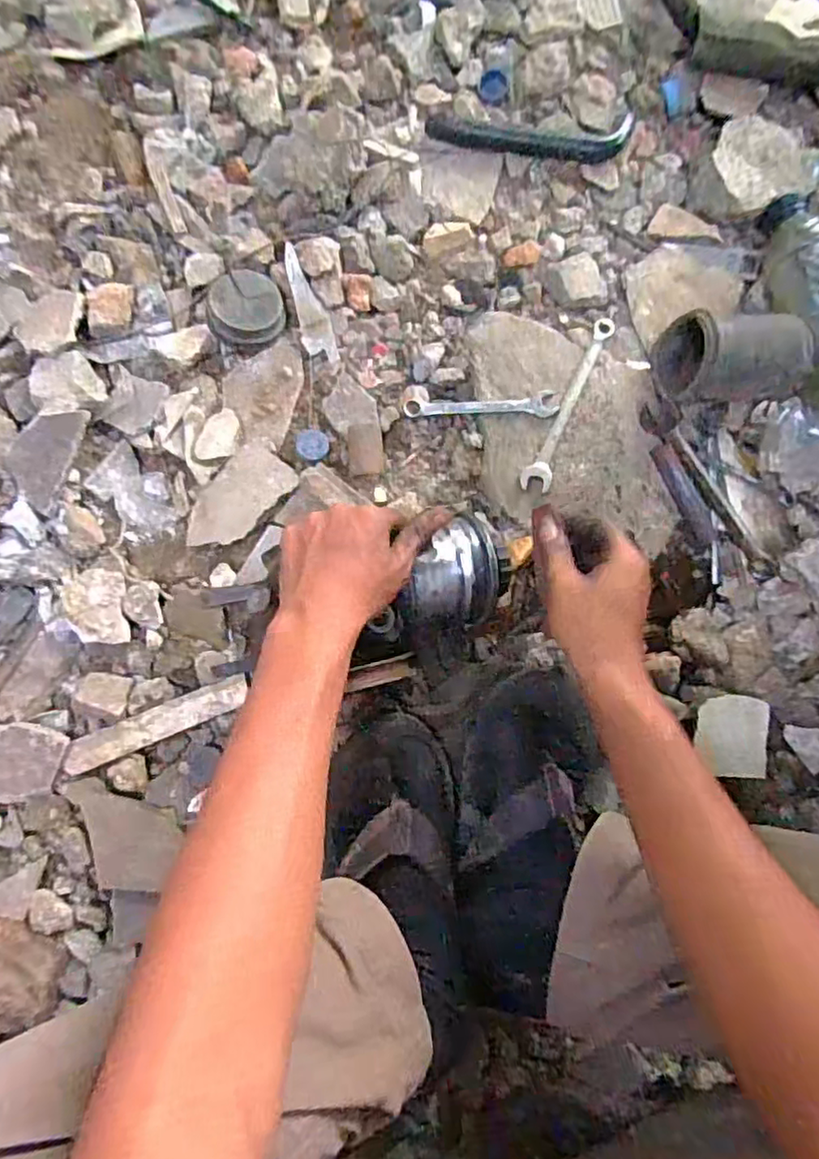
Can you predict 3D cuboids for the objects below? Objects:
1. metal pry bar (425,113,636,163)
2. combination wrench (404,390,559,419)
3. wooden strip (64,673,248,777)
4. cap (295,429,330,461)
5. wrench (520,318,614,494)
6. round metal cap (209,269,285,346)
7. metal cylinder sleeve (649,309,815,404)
[{"bbox_3d":[0.128,-0.465,0.664,0.216,0.019,0.039,-2,81,-4],"label":"metal pry bar"},{"bbox_3d":[0.070,-0.171,0.613,0.146,0.013,0.024,-1,81,-4],"label":"combination wrench"},{"bbox_3d":[-0.222,0.128,0.557,0.161,0.011,0.030,-22,83,-7],"label":"wooden strip"},{"bbox_3d":[-0.093,-0.131,0.610,0.031,0.007,0.033,1,81,-4],"label":"cap"},{"bbox_3d":[0.155,-0.173,0.619,0.028,0.016,0.194,23,80,0],"label":"wrench"},{"bbox_3d":[-0.156,-0.266,0.604,0.068,0.025,0.064,11,81,-2],"label":"round metal cap"},{"bbox_3d":[0.306,-0.201,0.595,0.130,0.084,0.080,2,81,-3],"label":"metal cylinder sleeve"}]

